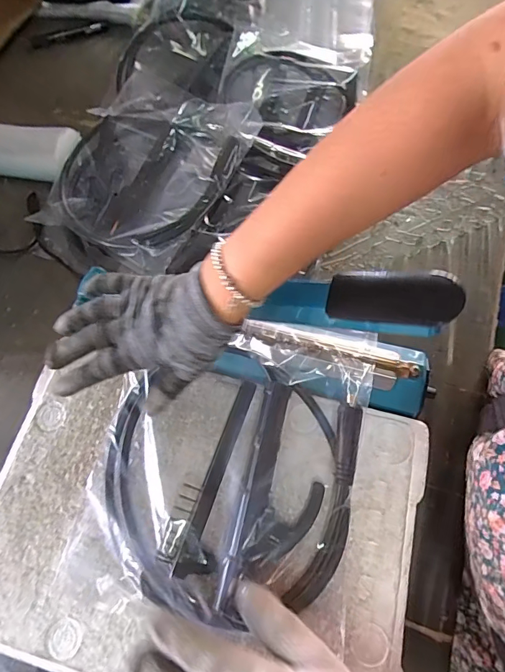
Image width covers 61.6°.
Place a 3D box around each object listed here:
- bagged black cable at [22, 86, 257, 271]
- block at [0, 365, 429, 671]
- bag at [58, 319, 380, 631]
[{"bbox_3d":[-0.155,-0.224,0.606,0.247,0.057,0.316,19,68,9],"label":"bagged black cable"},{"bbox_3d":[-0.052,0.156,0.384,0.393,0.035,0.292,12,67,6],"label":"block"},{"bbox_3d":[-0.027,0.115,0.401,0.239,0.045,0.254,13,67,7],"label":"bag"}]

